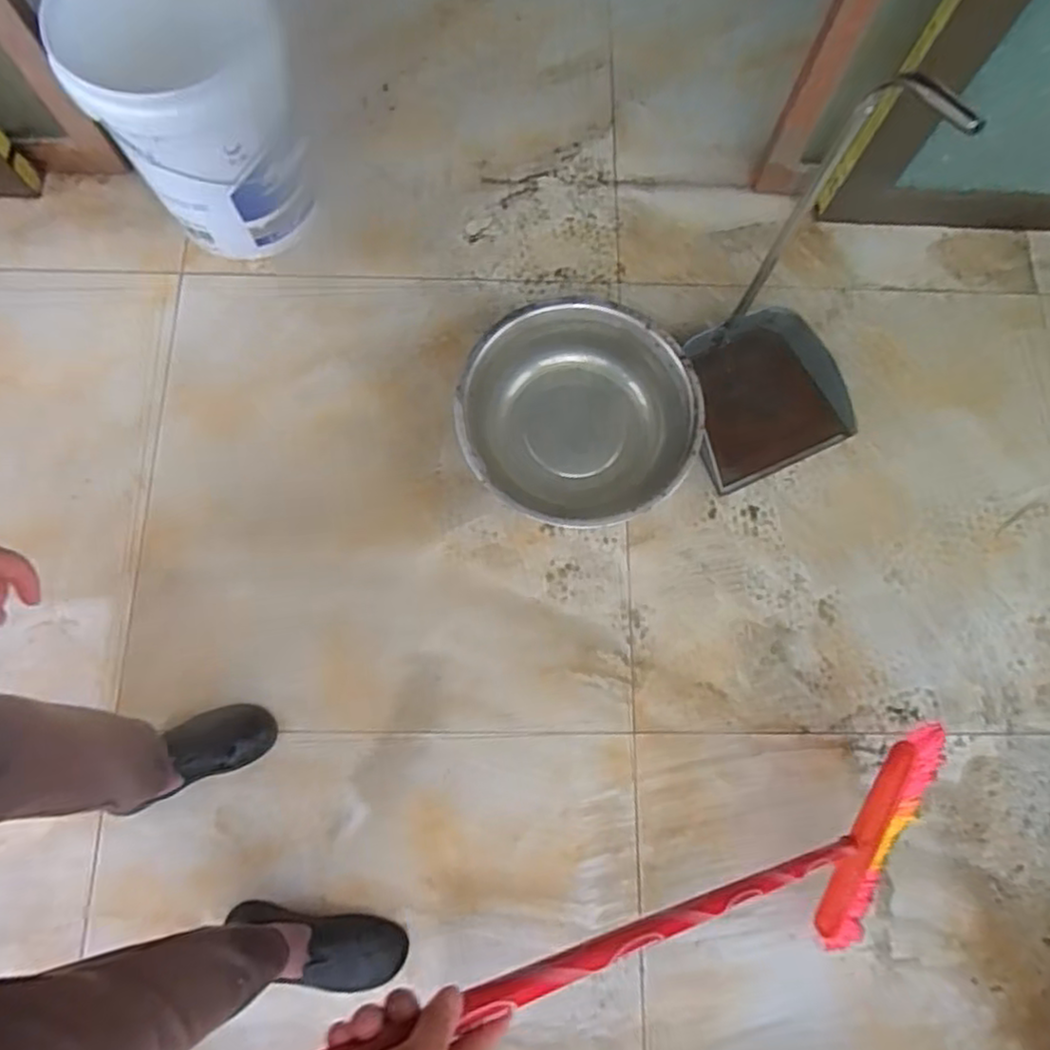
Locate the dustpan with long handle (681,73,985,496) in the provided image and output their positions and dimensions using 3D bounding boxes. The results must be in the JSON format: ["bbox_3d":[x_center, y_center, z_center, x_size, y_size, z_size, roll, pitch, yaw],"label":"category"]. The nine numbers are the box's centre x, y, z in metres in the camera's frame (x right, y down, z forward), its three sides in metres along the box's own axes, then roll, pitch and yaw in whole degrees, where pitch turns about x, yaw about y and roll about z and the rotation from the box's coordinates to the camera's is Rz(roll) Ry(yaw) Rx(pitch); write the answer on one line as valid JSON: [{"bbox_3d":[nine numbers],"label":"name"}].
[{"bbox_3d":[0.455,-0.363,1.097,0.299,0.153,0.660,20,104,4],"label":"dustpan with long handle"}]

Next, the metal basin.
[{"bbox_3d":[0.084,-0.166,1.097,0.344,0.118,0.356,1,74,-2],"label":"metal basin"}]

